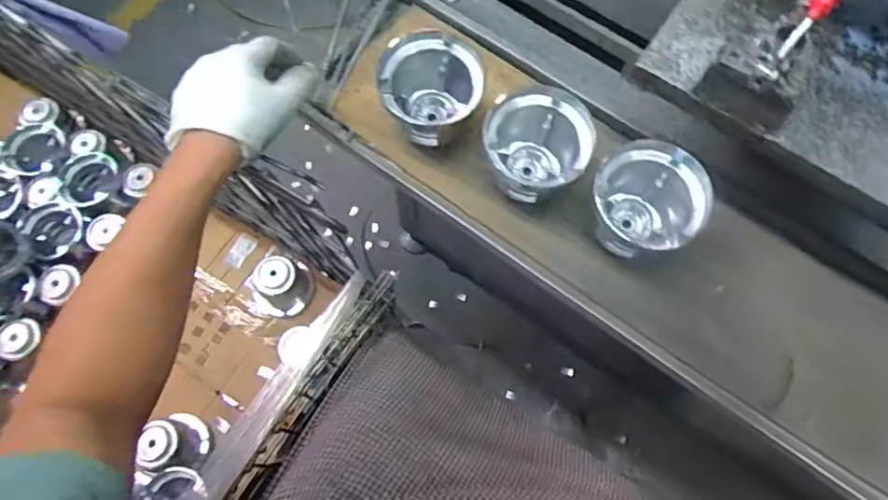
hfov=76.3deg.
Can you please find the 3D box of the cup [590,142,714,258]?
[{"bbox_3d":[0.171,-0.038,0.494,0.092,0.086,0.084,1,70,-2],"label":"cup"}]

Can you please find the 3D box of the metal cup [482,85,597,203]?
[{"bbox_3d":[0.080,-0.092,0.512,0.090,0.079,0.082,1,70,-2],"label":"metal cup"}]

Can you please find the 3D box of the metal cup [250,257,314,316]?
[{"bbox_3d":[-0.255,0.057,0.886,0.081,0.092,0.075,1,70,-2],"label":"metal cup"}]

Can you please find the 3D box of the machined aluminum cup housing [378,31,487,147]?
[{"bbox_3d":[-0.012,-0.144,0.533,0.093,0.076,0.085,1,70,-2],"label":"machined aluminum cup housing"}]

